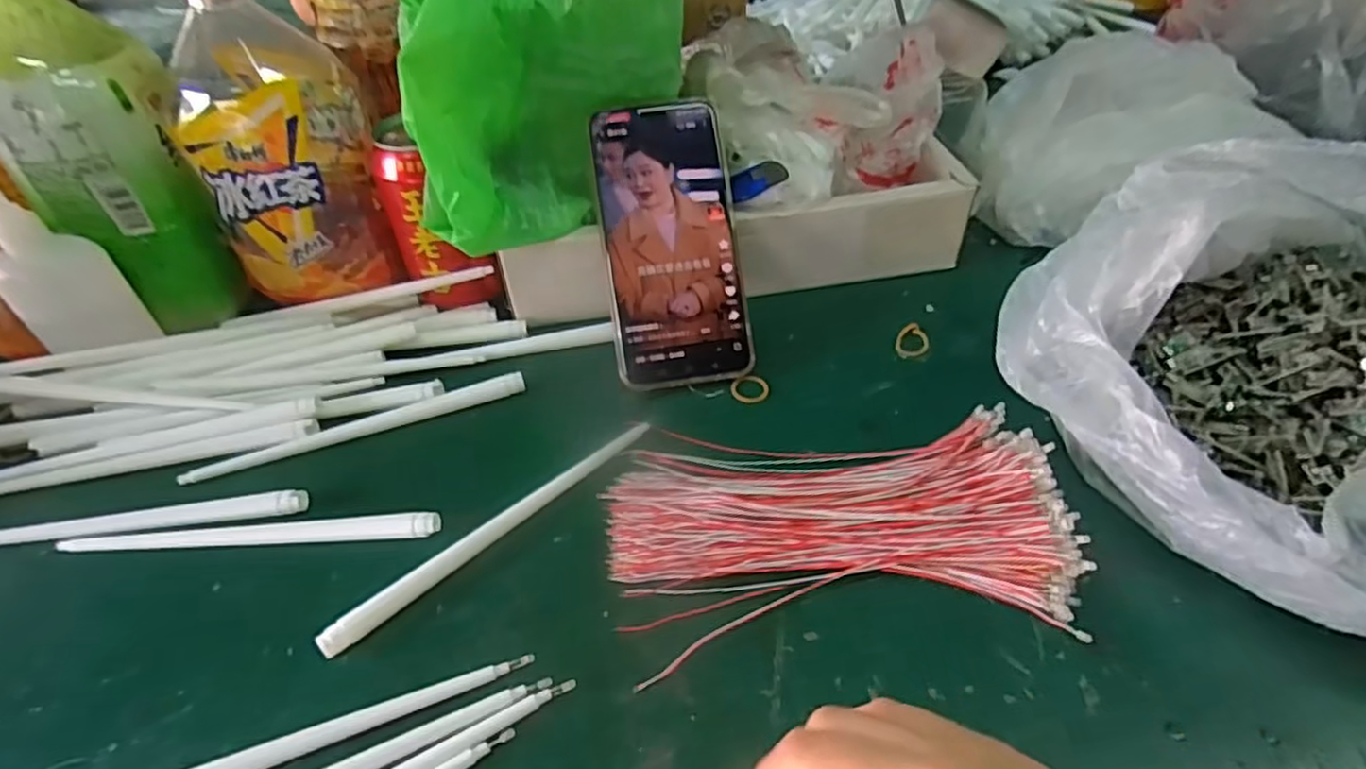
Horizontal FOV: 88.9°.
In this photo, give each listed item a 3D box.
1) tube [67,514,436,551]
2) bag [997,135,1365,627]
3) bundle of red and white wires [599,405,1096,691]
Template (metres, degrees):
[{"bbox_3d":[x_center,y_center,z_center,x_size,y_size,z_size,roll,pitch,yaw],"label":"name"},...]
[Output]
[{"bbox_3d":[-0.208,0.071,0.333,0.181,0.013,0.013,-2,44,1],"label":"tube"},{"bbox_3d":[0.321,-0.026,0.325,0.276,0.117,0.249,-29,50,-25],"label":"bag"},{"bbox_3d":[0.070,0.062,0.317,0.204,0.025,0.116,-9,44,-6],"label":"bundle of red and white wires"}]

